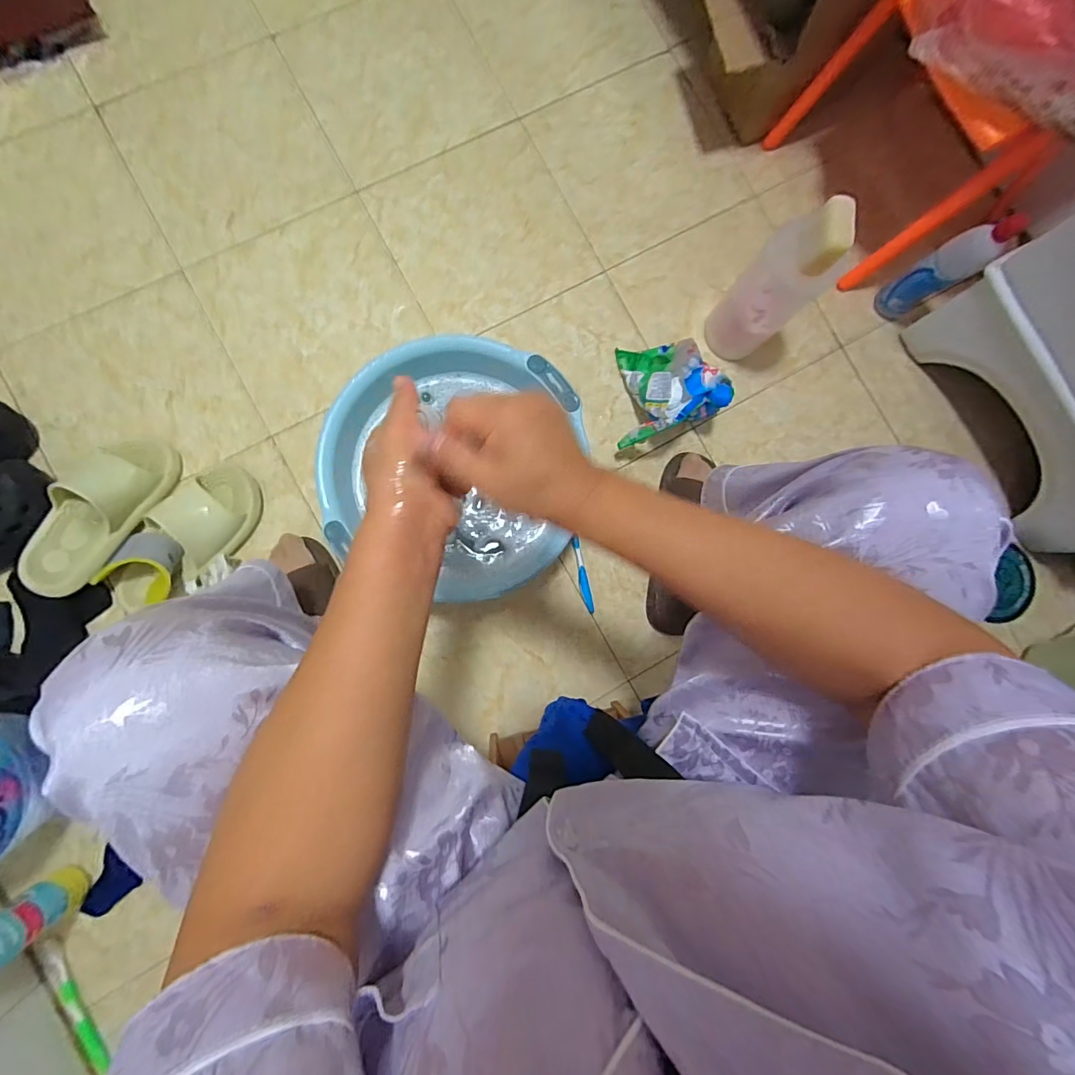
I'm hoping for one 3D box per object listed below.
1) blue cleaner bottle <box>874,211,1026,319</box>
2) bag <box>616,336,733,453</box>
[{"bbox_3d":[0.632,-0.418,0.736,0.057,0.225,0.061,0,87,-4],"label":"blue cleaner bottle"},{"bbox_3d":[0.216,-0.226,0.744,0.154,0.114,0.161,2,87,-4],"label":"bag"}]

